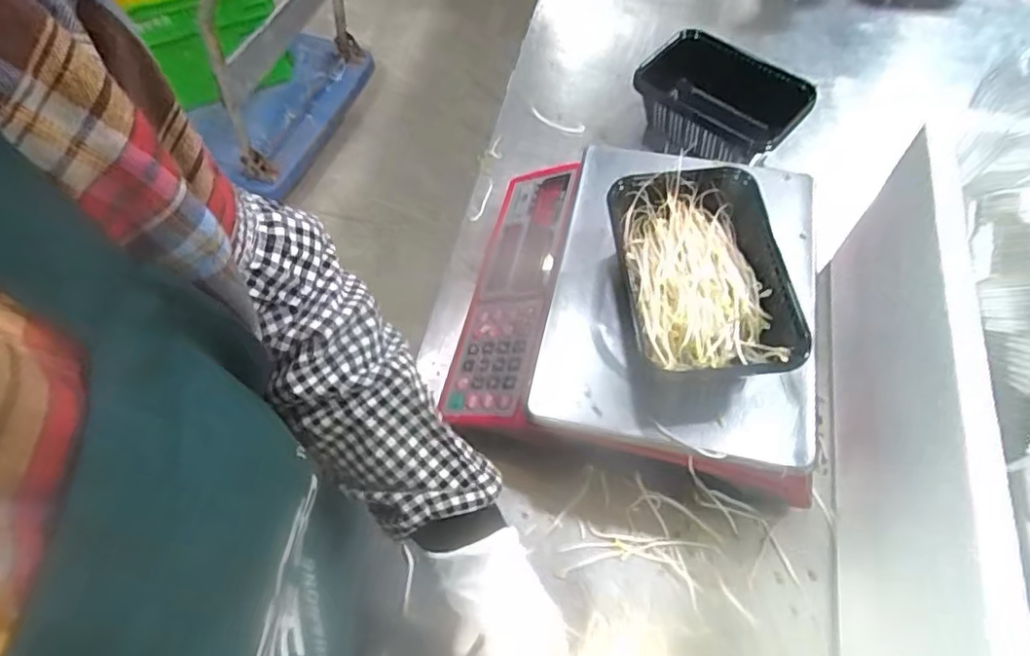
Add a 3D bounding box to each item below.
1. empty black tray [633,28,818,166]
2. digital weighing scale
[{"bbox_3d":[0.233,-0.256,0.726,0.182,0.080,0.115,39,70,20],"label":"empty black tray"},{"bbox_3d":[0.107,-0.021,0.579,0.310,0.130,0.297,10,63,8],"label":"digital weighing scale"}]

